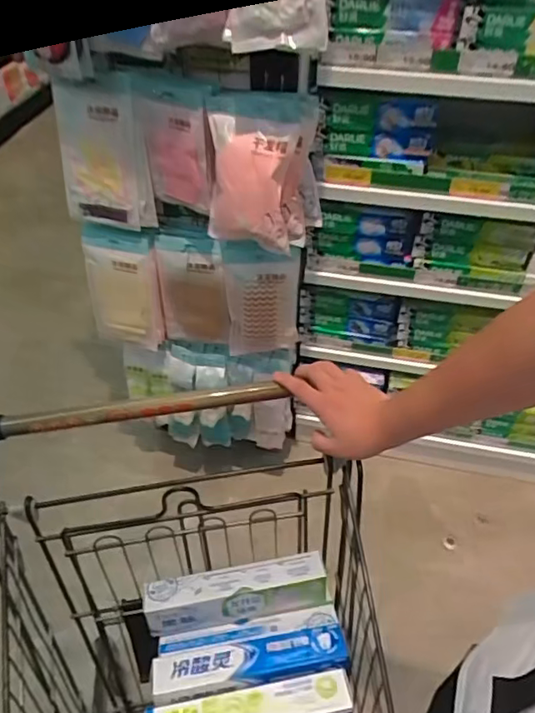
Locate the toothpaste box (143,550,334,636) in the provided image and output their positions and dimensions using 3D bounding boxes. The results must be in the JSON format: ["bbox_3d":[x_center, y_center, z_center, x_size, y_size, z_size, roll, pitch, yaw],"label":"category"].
[{"bbox_3d":[-0.039,0.298,0.698,0.221,0.065,0.049,-8,46,-8],"label":"toothpaste box"}]

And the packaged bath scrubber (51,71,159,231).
[{"bbox_3d":[-0.311,-0.378,1.038,0.172,0.269,0.050,3,32,3],"label":"packaged bath scrubber"}]

